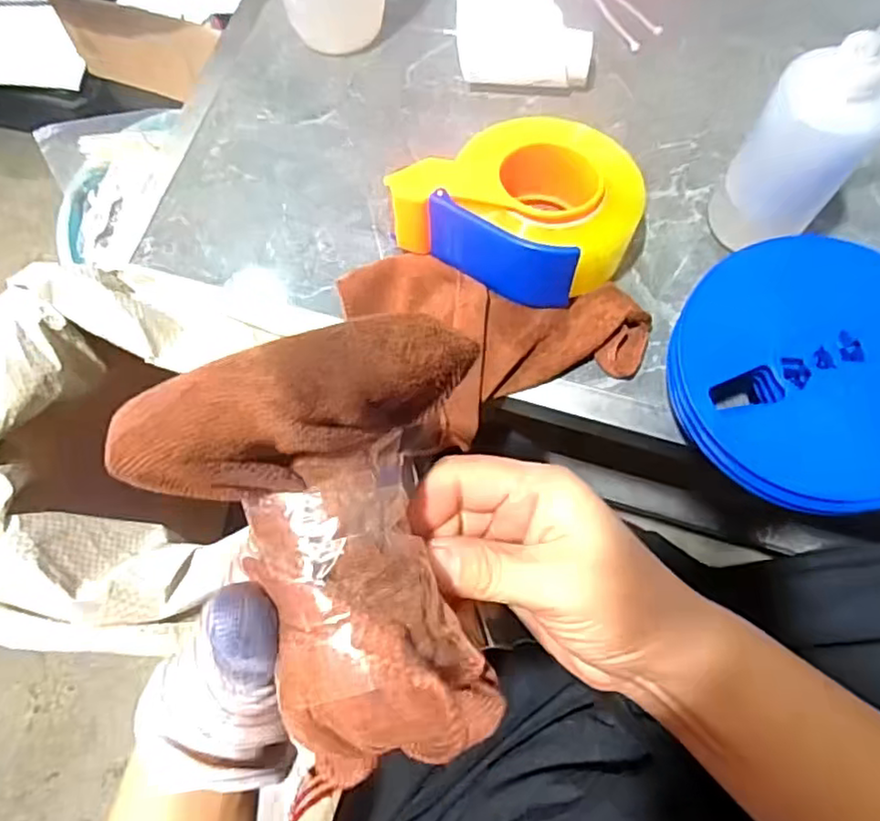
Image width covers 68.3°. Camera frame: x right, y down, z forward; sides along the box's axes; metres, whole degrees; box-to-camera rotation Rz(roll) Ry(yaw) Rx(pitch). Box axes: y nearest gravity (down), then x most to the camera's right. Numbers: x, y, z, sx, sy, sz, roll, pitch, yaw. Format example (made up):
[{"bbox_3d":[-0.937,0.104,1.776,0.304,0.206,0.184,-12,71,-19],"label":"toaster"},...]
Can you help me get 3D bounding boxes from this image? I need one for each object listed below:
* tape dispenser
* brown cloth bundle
[{"bbox_3d":[0.061,-0.154,0.478,0.162,0.054,0.124,28,76,11],"label":"tape dispenser"},{"bbox_3d":[-0.023,0.040,0.185,0.090,0.061,0.116,-19,72,-3],"label":"brown cloth bundle"}]

